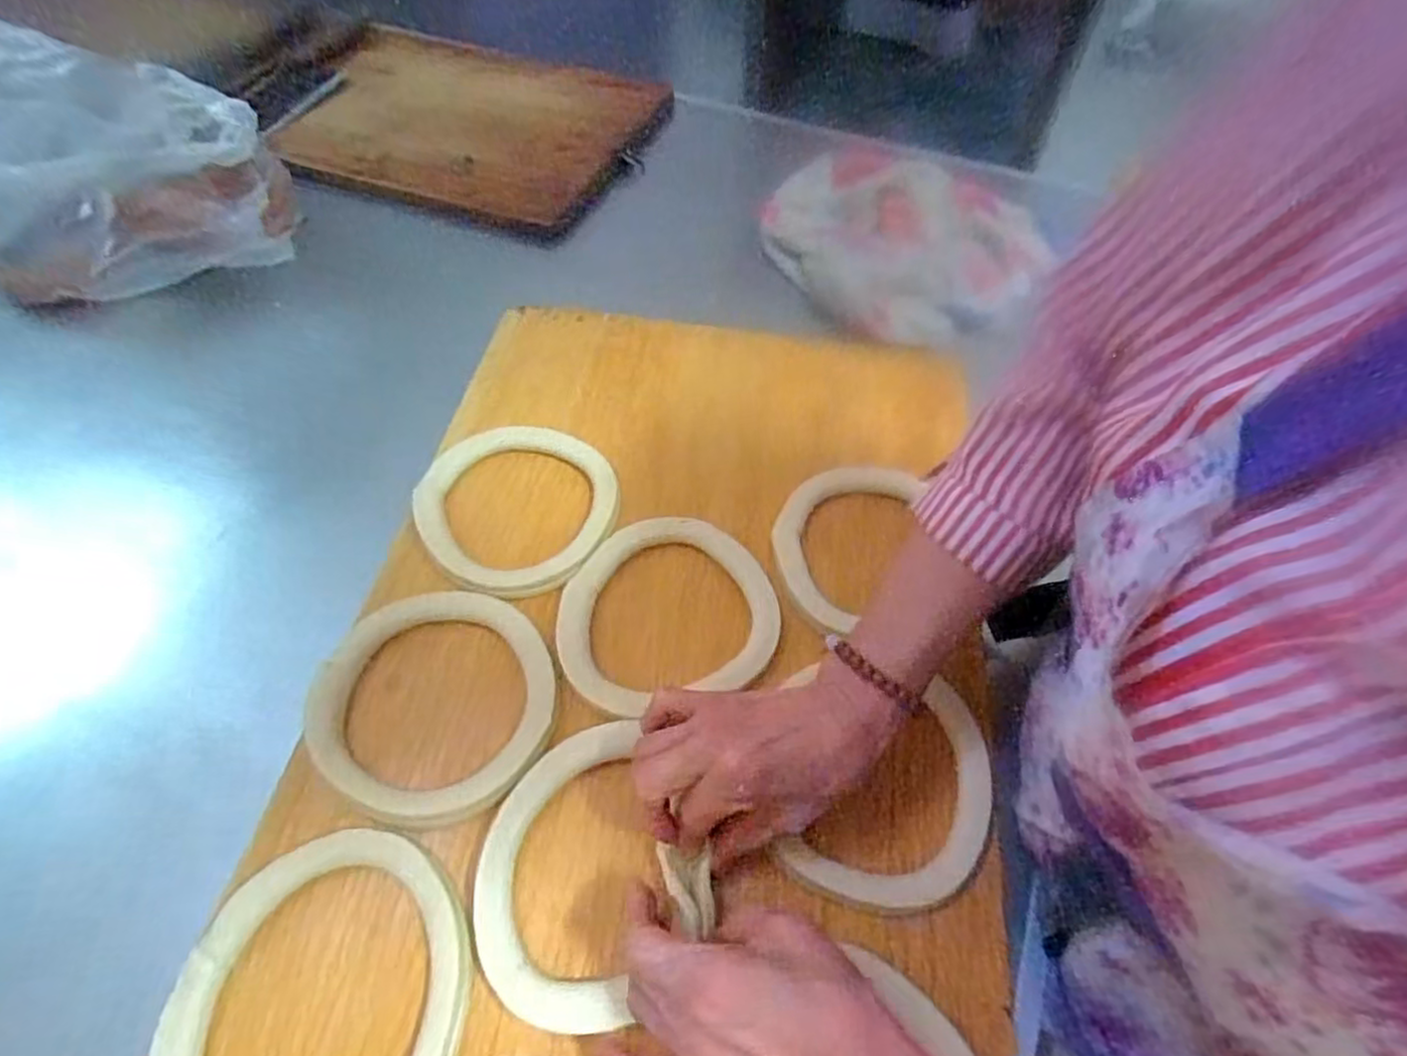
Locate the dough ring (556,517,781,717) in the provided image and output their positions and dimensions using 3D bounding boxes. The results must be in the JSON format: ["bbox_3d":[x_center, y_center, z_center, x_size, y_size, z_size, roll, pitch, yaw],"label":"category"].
[{"bbox_3d":[-0.026,0.052,0.480,0.147,0.015,0.130,-16,59,-12],"label":"dough ring"}]

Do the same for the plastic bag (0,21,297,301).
[{"bbox_3d":[-0.531,-0.319,0.633,0.266,0.153,0.116,-21,60,-14],"label":"plastic bag"}]

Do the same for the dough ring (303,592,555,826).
[{"bbox_3d":[-0.169,0.106,0.444,0.144,0.010,0.144,1,57,-1],"label":"dough ring"}]

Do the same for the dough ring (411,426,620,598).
[{"bbox_3d":[-0.138,-0.019,0.527,0.139,0.021,0.147,1,57,-1],"label":"dough ring"}]

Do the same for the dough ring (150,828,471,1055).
[{"bbox_3d":[-0.194,0.235,0.360,0.142,0.010,0.149,1,57,-1],"label":"dough ring"}]

